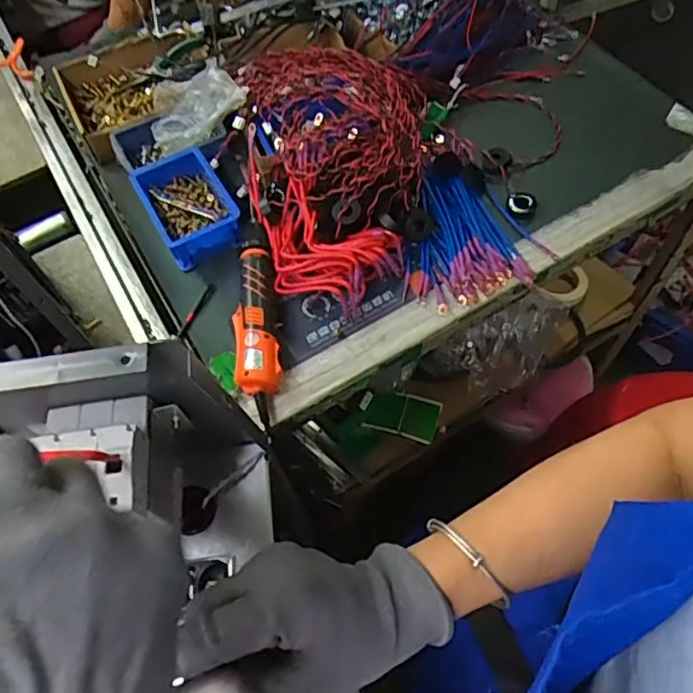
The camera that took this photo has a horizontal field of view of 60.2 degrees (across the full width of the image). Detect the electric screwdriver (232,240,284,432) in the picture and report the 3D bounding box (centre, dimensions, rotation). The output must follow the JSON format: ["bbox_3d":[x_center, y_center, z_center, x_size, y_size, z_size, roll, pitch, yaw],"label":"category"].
[{"bbox_3d":[-0.103,-0.028,0.686,0.052,0.040,0.246,-9,61,-1],"label":"electric screwdriver"}]

